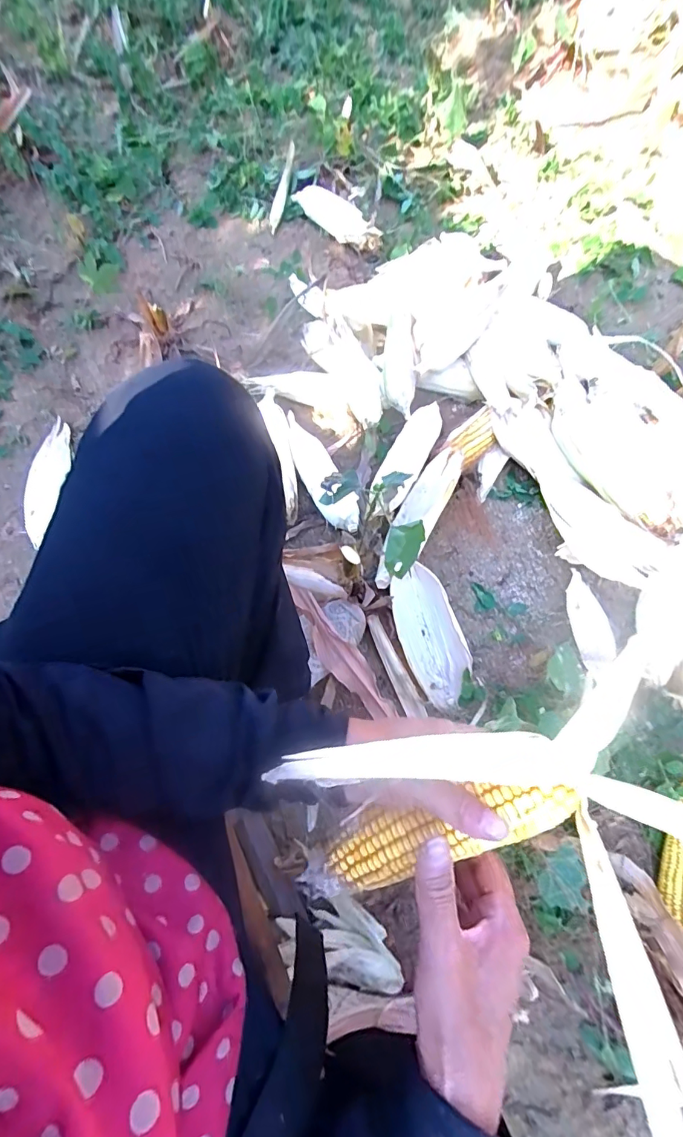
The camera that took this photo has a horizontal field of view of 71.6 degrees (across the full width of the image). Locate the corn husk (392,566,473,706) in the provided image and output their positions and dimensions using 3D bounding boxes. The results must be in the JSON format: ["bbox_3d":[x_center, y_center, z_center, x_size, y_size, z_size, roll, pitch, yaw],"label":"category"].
[{"bbox_3d":[0.122,0.091,0.654,0.077,0.035,0.187,-18,69,-4],"label":"corn husk"}]

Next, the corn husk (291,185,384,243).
[{"bbox_3d":[-0.012,-0.729,0.974,0.060,0.036,0.209,-39,72,-12],"label":"corn husk"}]

